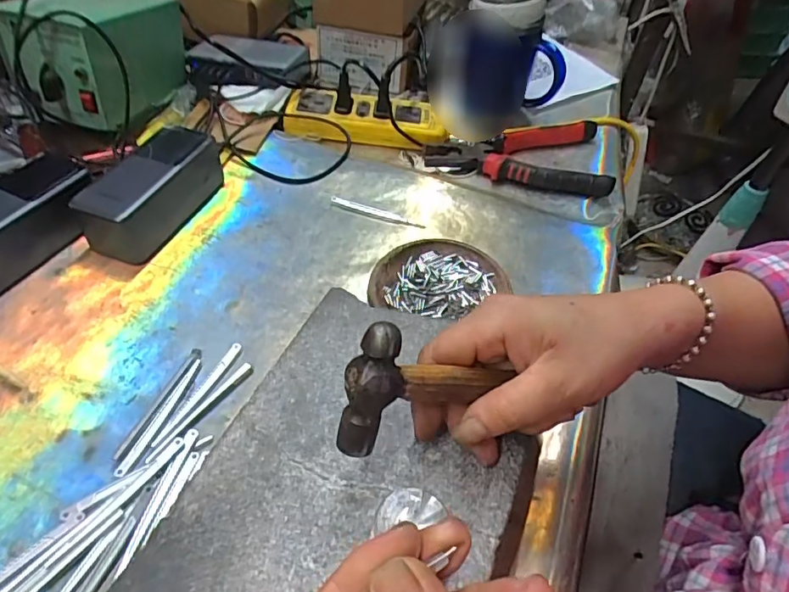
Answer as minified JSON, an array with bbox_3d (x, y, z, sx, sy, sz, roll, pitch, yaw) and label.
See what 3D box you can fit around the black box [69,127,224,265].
[{"bbox_3d":[-0.213,-0.094,0.461,0.058,0.057,0.126,19,51,11],"label":"black box"}]

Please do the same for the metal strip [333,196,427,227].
[{"bbox_3d":[-0.017,-0.080,0.498,0.092,0.005,0.009,18,50,11],"label":"metal strip"}]

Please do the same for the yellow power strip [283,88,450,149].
[{"bbox_3d":[-0.033,-0.200,0.588,0.171,0.028,0.057,4,49,-1],"label":"yellow power strip"}]

